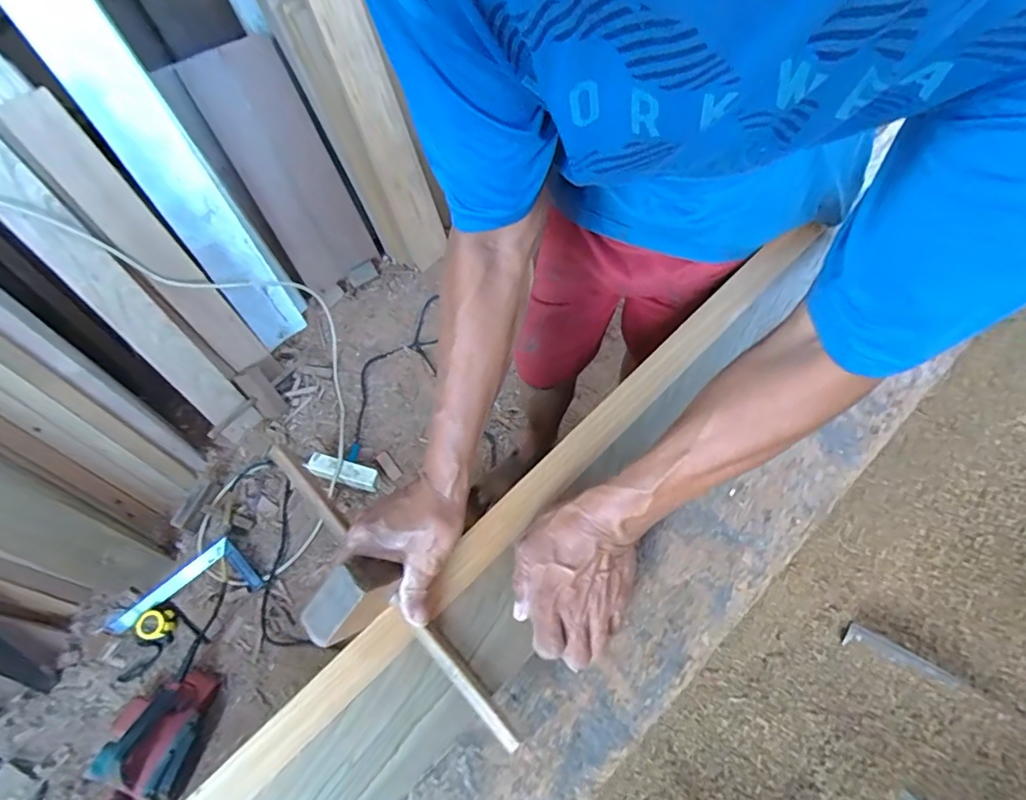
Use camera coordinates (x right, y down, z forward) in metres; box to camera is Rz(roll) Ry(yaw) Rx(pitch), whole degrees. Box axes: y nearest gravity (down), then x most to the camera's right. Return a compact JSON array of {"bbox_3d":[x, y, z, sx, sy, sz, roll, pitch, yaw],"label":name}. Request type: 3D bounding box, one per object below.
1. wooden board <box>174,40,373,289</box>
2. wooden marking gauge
[{"bbox_3d":[-0.618,-0.633,1.440,0.025,0.618,0.283,-1,33,44],"label":"wooden board"},{"bbox_3d":[-0.126,0.173,0.441,0.076,0.079,0.318,-42,72,-17],"label":"wooden marking gauge"}]

